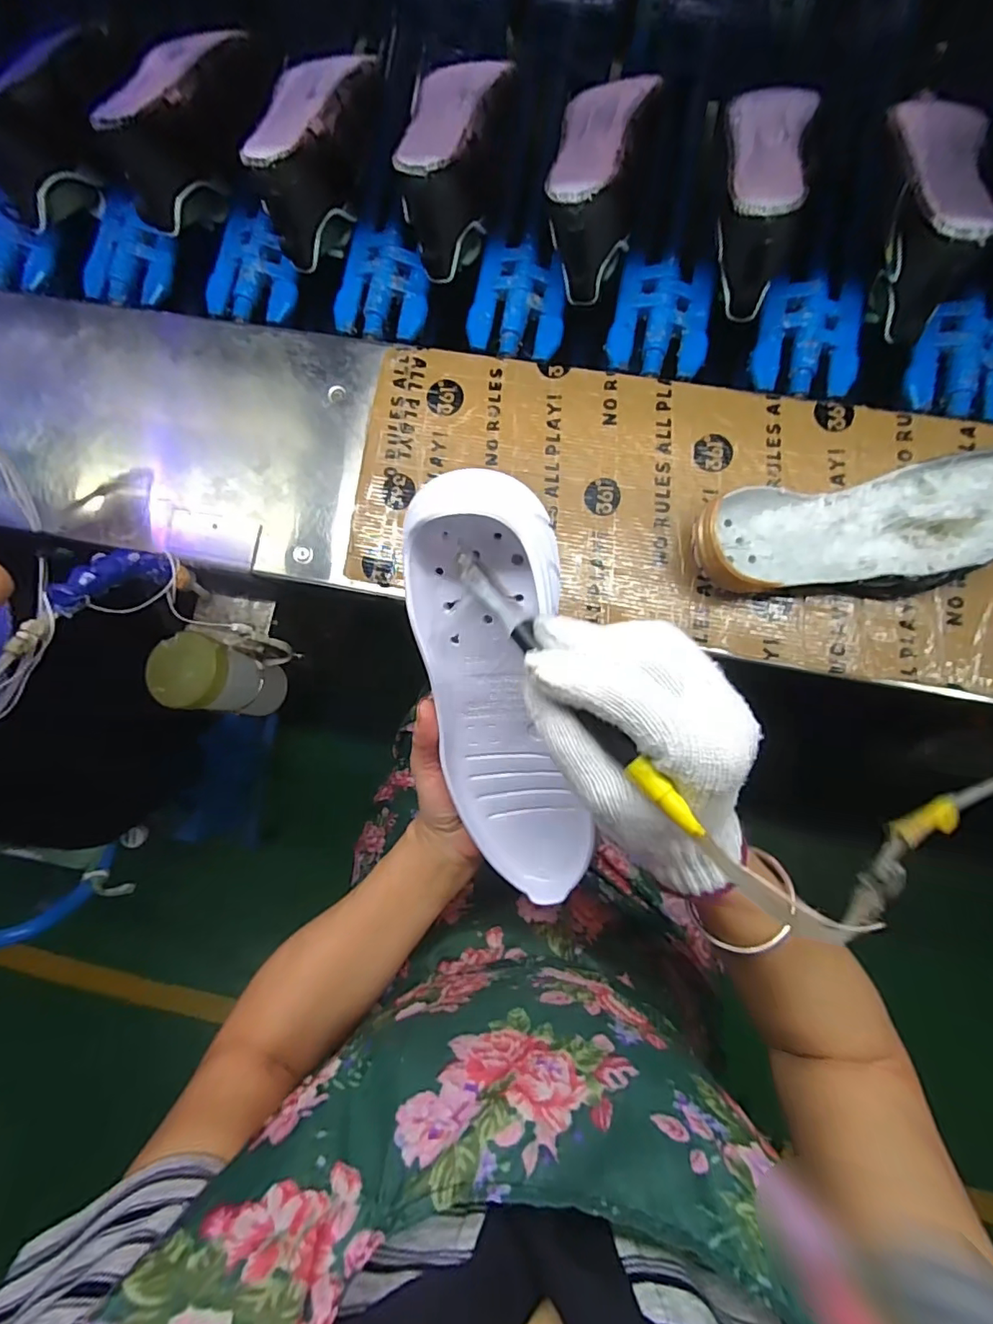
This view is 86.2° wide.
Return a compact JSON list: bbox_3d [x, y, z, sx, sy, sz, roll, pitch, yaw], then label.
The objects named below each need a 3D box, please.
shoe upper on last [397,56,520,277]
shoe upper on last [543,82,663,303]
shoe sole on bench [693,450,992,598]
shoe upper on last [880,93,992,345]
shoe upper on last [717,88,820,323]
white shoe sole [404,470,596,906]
[{"bbox_3d":[-0.041,-0.471,0.495,0.079,0.099,0.210,13,88,6],"label":"shoe upper on last"},{"bbox_3d":[0.092,-0.441,0.484,0.074,0.097,0.206,11,87,6],"label":"shoe upper on last"},{"bbox_3d":[0.284,-0.100,0.421,0.250,0.062,0.093,-8,86,5],"label":"shoe sole on bench"},{"bbox_3d":[0.369,-0.401,0.461,0.073,0.098,0.216,14,88,6],"label":"shoe upper on last"},{"bbox_3d":[0.230,-0.424,0.473,0.073,0.099,0.213,12,88,6],"label":"shoe upper on last"},{"bbox_3d":[0.003,0.031,0.304,0.080,0.045,0.254,-9,111,2],"label":"white shoe sole"}]

